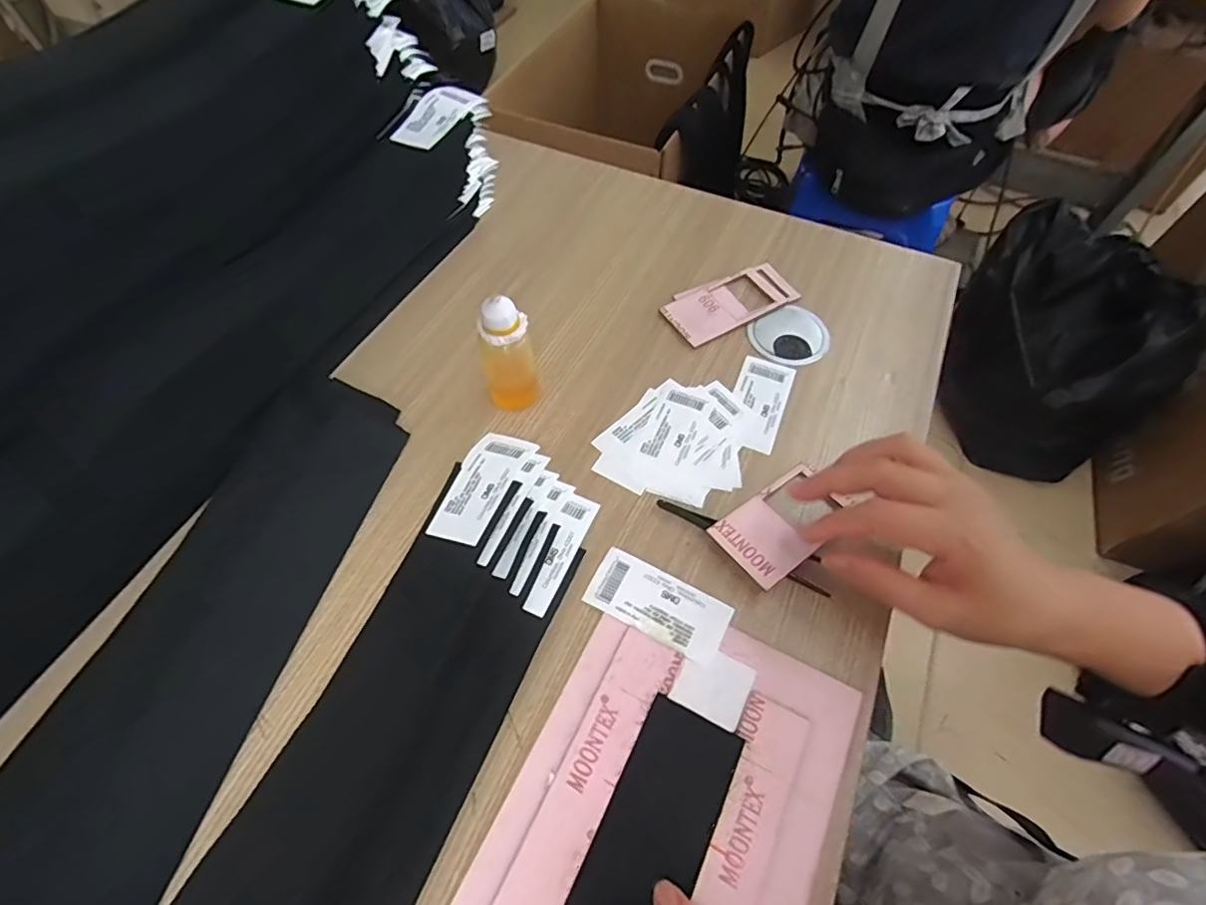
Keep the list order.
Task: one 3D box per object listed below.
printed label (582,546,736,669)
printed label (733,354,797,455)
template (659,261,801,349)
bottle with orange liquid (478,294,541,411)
[{"bbox_3d":[0.033,0.091,0.336,0.083,0.004,0.039,26,61,16],"label":"printed label"},{"bbox_3d":[0.118,-0.038,0.422,0.039,0.004,0.083,19,60,12],"label":"printed label"},{"bbox_3d":[0.107,-0.131,0.475,0.115,0.006,0.058,-29,62,-17],"label":"template"},{"bbox_3d":[-0.066,-0.072,0.386,0.035,0.095,0.039,-10,58,-6],"label":"bottle with orange liquid"}]

